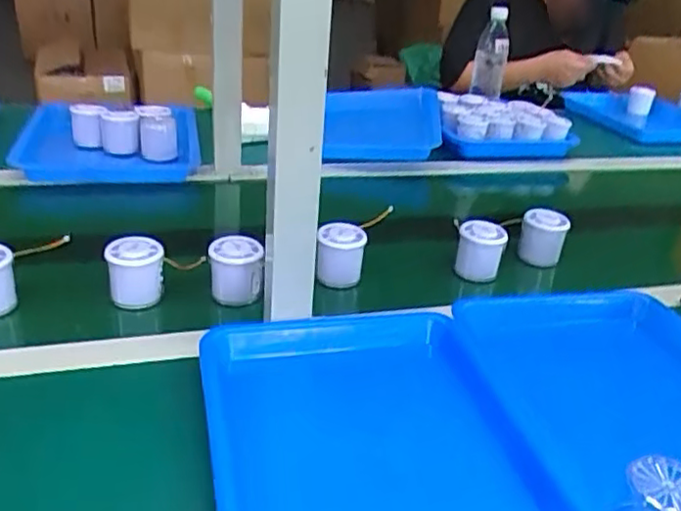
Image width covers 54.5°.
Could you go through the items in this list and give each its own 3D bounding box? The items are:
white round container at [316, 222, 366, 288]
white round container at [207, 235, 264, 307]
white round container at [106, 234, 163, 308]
[{"bbox_3d":[0.000,-0.002,0.752,0.051,0.064,0.052,4,28,-2],"label":"white round container"},{"bbox_3d":[-0.111,0.019,0.701,0.054,0.061,0.052,4,28,-2],"label":"white round container"},{"bbox_3d":[-0.213,0.017,0.686,0.056,0.060,0.049,-5,30,-18],"label":"white round container"}]

